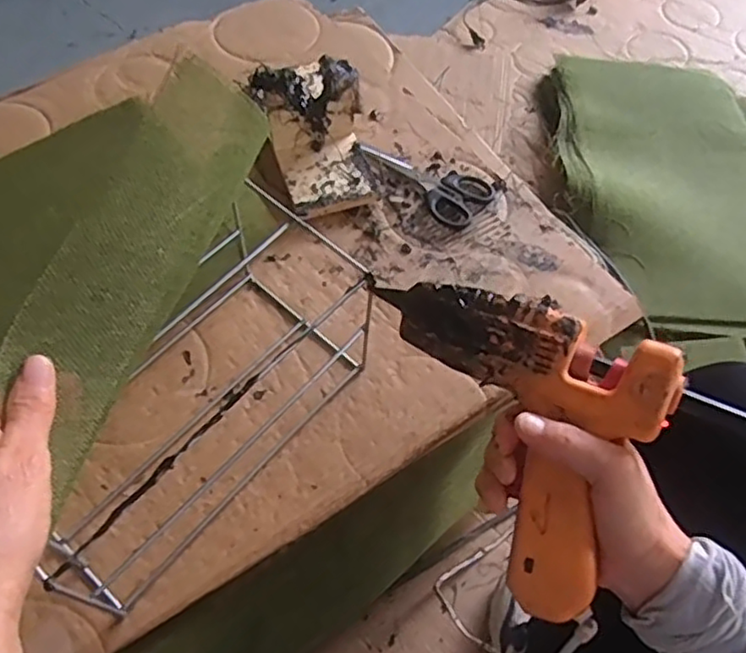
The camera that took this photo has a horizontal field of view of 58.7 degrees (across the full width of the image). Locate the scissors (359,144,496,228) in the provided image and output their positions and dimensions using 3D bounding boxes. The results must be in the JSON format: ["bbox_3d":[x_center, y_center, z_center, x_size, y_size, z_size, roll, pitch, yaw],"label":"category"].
[{"bbox_3d":[0.050,-0.148,0.644,0.131,0.010,0.069,34,64,18],"label":"scissors"}]

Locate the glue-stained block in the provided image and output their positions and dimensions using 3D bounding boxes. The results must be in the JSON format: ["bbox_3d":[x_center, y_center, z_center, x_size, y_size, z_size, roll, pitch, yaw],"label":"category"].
[{"bbox_3d":[-0.053,-0.168,0.604,0.095,0.099,0.093,-11,60,-8],"label":"glue-stained block"}]

